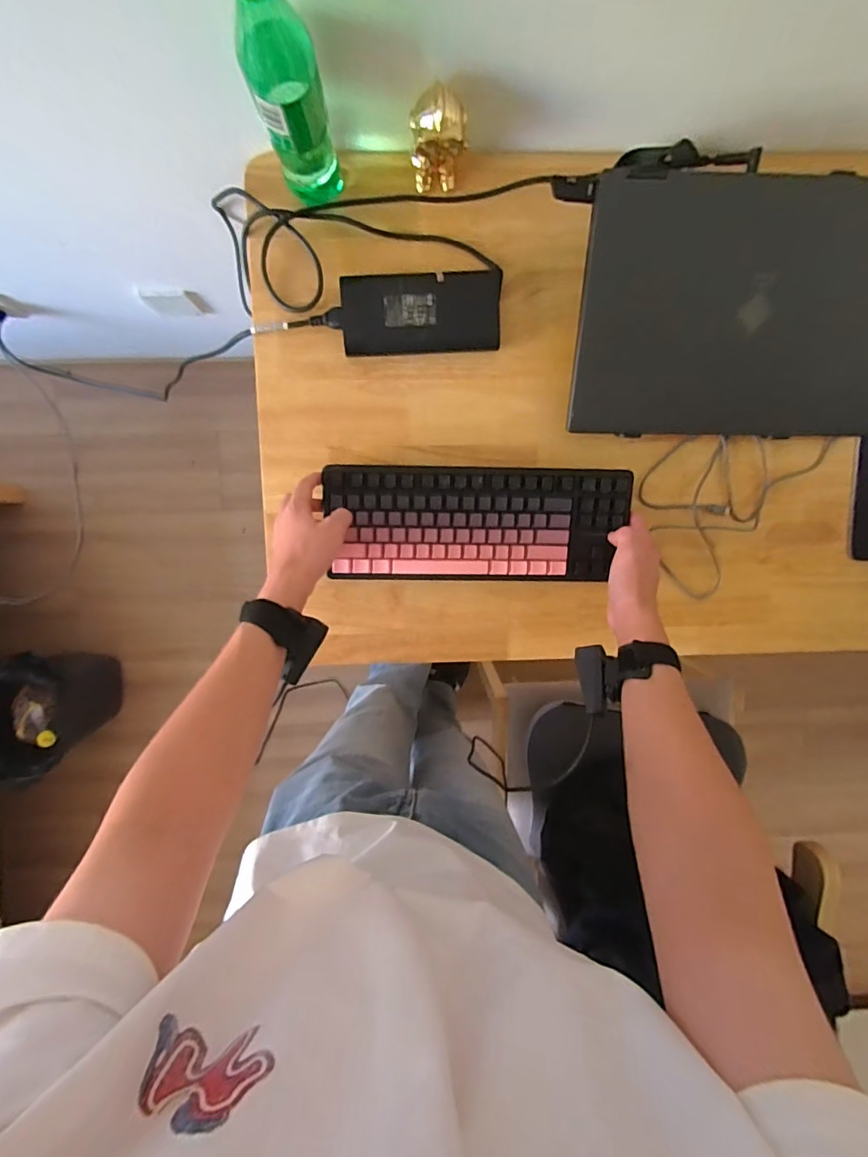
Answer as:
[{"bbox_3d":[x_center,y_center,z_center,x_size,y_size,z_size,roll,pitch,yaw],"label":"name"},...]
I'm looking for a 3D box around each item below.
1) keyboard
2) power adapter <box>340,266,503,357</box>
[{"bbox_3d":[0.051,-0.063,0.583,0.343,0.030,0.133,0,97,-1],"label":"keyboard"},{"bbox_3d":[-0.013,-0.311,0.580,0.182,0.023,0.084,-4,97,-1],"label":"power adapter"}]

